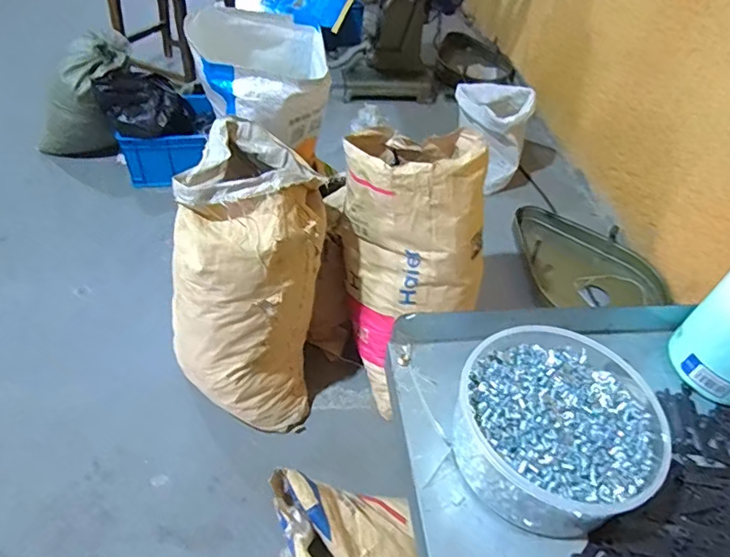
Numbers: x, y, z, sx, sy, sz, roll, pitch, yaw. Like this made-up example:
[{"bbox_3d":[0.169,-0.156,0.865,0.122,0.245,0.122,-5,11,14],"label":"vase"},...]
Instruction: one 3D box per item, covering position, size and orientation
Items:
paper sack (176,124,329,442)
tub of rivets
[{"bbox_3d":[-0.282,0.012,1.214,0.321,0.662,0.320,0,30,-21],"label":"paper sack"},{"bbox_3d":[0.148,0.112,0.402,0.145,0.060,0.150,3,46,-3],"label":"tub of rivets"}]

